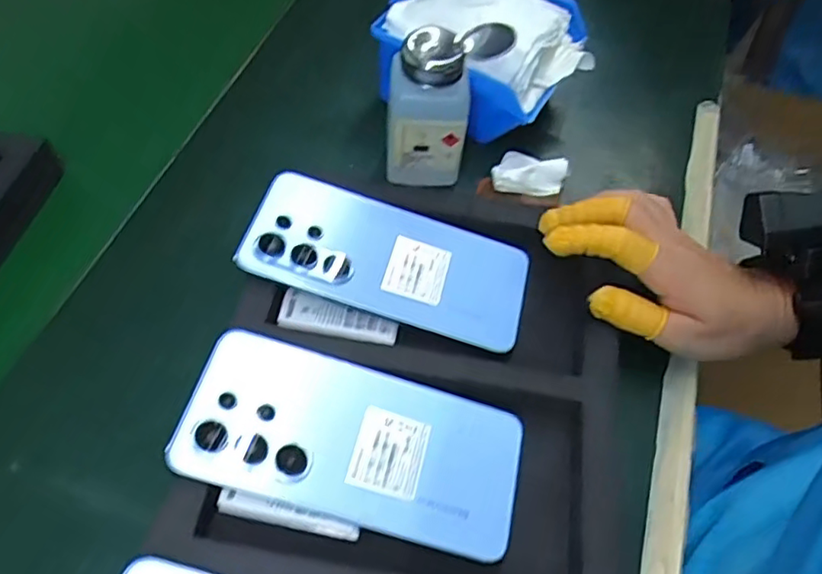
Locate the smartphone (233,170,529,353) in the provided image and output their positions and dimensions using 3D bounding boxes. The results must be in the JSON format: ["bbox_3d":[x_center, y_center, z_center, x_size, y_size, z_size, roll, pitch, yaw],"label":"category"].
[{"bbox_3d":[-0.013,-0.019,0.371,0.169,0.007,0.079,19,57,-2],"label":"smartphone"}]

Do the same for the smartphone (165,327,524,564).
[{"bbox_3d":[-0.028,0.077,0.308,0.167,0.005,0.078,17,57,-3],"label":"smartphone"}]

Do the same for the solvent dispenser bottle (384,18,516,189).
[{"bbox_3d":[0.022,-0.119,0.404,0.073,0.096,0.047,6,58,5],"label":"solvent dispenser bottle"}]

